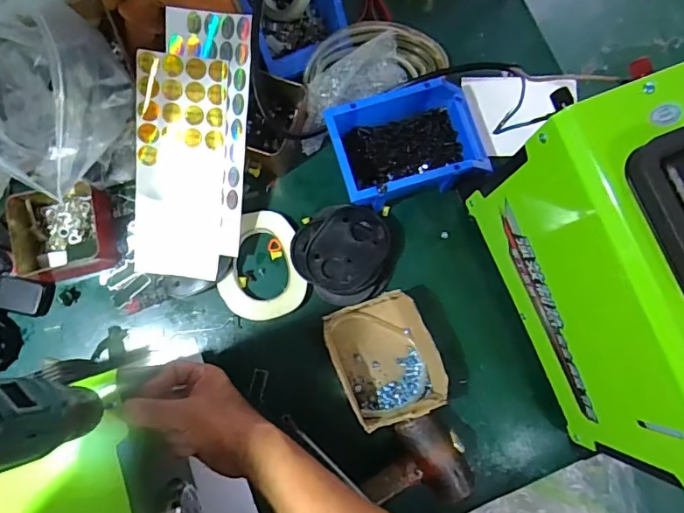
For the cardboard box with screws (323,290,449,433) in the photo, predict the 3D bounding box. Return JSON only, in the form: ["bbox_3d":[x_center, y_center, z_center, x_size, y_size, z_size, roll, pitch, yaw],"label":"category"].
[{"bbox_3d":[0.048,0.116,0.556,0.112,0.051,0.135,-23,82,-5],"label":"cardboard box with screws"}]

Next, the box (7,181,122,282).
[{"bbox_3d":[-0.328,-0.031,0.589,0.104,0.052,0.109,-9,81,-3],"label":"box"}]

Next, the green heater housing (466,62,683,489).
[{"bbox_3d":[0.260,0.027,0.431,0.120,0.263,0.297,-21,82,-4],"label":"green heater housing"}]

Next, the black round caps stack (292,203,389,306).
[{"bbox_3d":[-0.001,-0.002,0.579,0.111,0.031,0.112,0,81,-1],"label":"black round caps stack"}]

